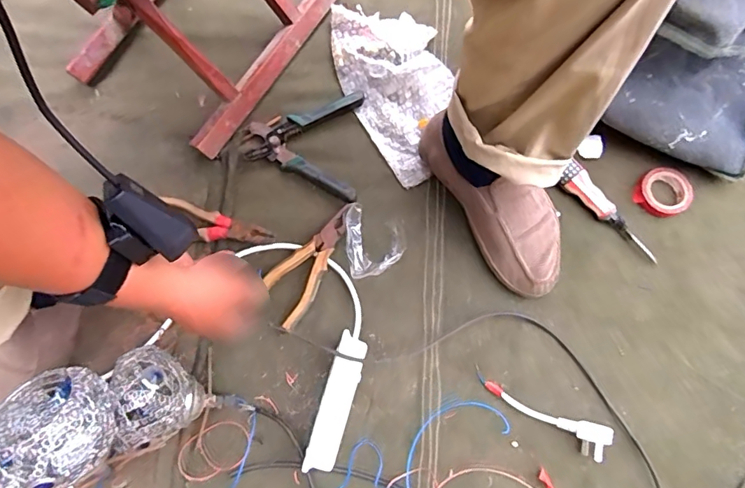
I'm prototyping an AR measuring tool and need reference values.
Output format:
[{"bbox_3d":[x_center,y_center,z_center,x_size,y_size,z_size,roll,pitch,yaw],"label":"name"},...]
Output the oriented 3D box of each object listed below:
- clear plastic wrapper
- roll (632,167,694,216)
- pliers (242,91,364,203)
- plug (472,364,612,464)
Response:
[{"bbox_3d":[0.003,-0.007,0.604,0.074,0.024,0.087,-11,75,-1],"label":"clear plastic wrapper"},{"bbox_3d":[0.368,-0.065,0.610,0.061,0.018,0.056,0,75,2],"label":"roll"},{"bbox_3d":[-0.091,-0.134,0.640,0.147,0.014,0.150,4,76,3],"label":"pliers"},{"bbox_3d":[0.187,0.190,0.547,0.155,0.030,0.036,26,78,8],"label":"plug"}]

